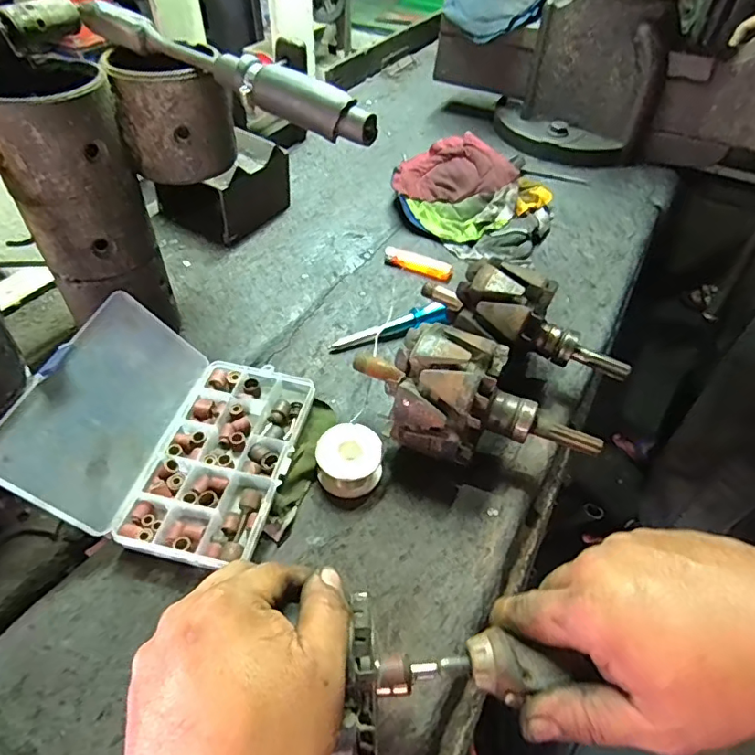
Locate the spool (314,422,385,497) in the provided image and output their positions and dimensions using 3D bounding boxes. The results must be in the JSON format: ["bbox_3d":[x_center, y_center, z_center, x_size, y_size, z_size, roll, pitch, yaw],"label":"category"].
[{"bbox_3d":[-0.023,0.068,0.431,0.051,0.033,0.051,1,48,-1],"label":"spool"}]

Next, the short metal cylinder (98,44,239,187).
[{"bbox_3d":[-0.160,-0.211,0.417,0.085,0.084,0.068,-9,49,-11],"label":"short metal cylinder"}]

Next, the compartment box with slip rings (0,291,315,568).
[{"bbox_3d":[-0.154,0.033,0.398,0.171,0.076,0.178,10,49,6],"label":"compartment box with slip rings"}]

